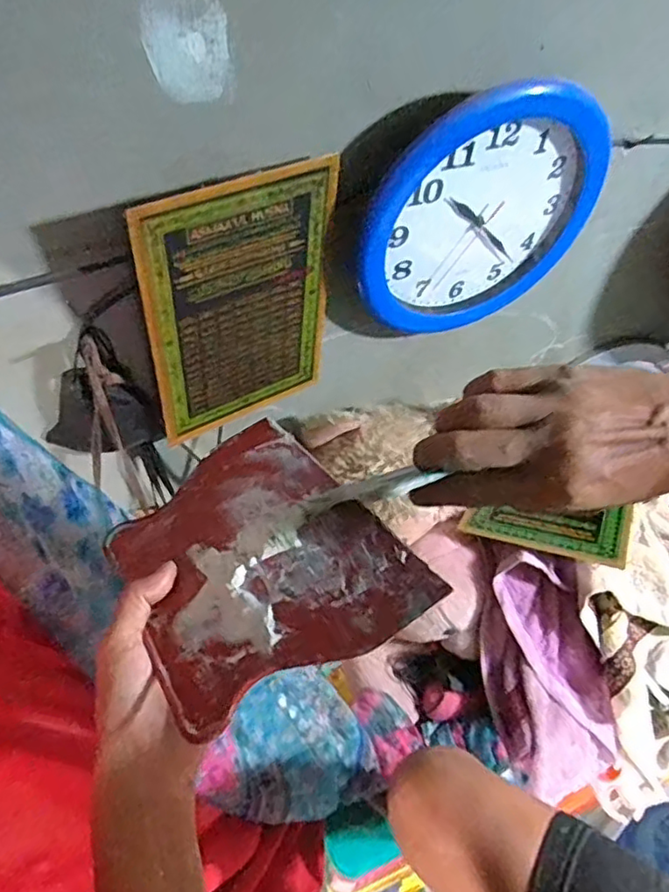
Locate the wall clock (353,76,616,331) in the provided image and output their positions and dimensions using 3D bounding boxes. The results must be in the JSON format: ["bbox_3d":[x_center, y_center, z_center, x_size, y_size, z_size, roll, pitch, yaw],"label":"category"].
[{"bbox_3d":[0.160,-0.230,0.662,0.285,0.258,0.049,-14,52,-16],"label":"wall clock"}]

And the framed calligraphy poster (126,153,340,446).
[{"bbox_3d":[-0.088,-0.129,0.625,0.190,0.276,0.023,-23,55,-23],"label":"framed calligraphy poster"}]

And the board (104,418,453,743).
[{"bbox_3d":[-0.051,0.062,0.371,0.138,0.007,0.202,-34,41,-14],"label":"board"}]

